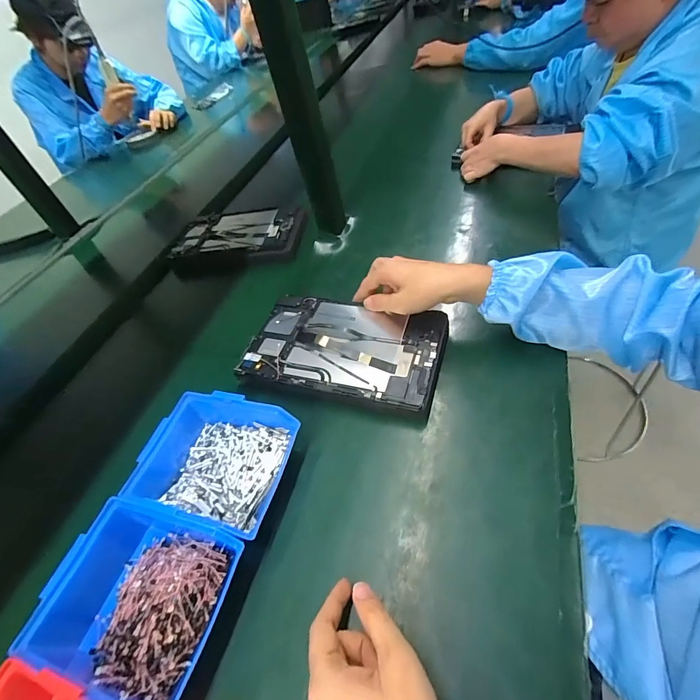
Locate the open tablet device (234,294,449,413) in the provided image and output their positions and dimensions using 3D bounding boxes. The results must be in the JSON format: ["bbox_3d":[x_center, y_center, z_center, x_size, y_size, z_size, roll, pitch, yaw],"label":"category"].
[{"bbox_3d":[-0.010,-0.008,0.485,0.246,0.021,0.147,12,52,16],"label":"open tablet device"}]

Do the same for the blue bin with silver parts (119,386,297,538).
[{"bbox_3d":[-0.138,0.115,0.394,0.145,0.066,0.124,7,51,19],"label":"blue bin with silver parts"}]

